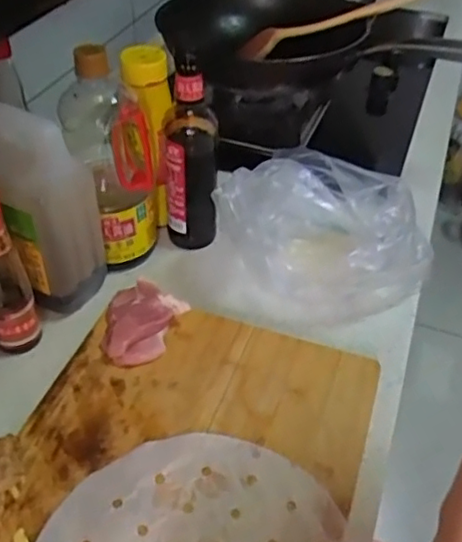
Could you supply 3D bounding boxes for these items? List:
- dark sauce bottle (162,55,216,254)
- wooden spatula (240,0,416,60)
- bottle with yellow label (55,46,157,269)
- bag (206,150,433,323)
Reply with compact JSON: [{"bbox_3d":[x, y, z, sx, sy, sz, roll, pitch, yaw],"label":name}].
[{"bbox_3d":[-0.047,-0.132,0.715,0.060,0.245,0.056,1,41,-3],"label":"dark sauce bottle"},{"bbox_3d":[0.151,-0.369,0.901,0.284,0.027,0.076,-13,41,15],"label":"wooden spatula"},{"bbox_3d":[-0.138,-0.127,0.683,0.098,0.248,0.099,-10,43,-14],"label":"bottle with yellow label"},{"bbox_3d":[0.097,-0.041,0.696,0.184,0.119,0.191,-25,48,-28],"label":"bag"}]

